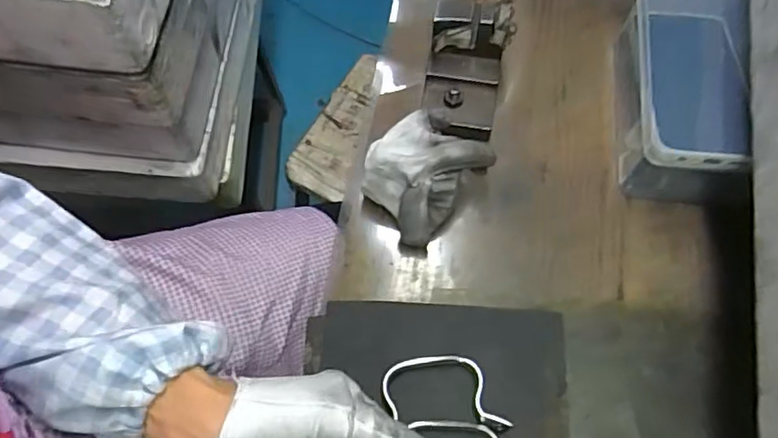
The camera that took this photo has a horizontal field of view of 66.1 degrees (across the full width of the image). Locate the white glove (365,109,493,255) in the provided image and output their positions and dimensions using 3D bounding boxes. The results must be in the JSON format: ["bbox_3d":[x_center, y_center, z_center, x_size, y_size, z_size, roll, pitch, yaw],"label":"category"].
[{"bbox_3d":[0.021,-0.032,0.469,0.080,0.067,0.089,38,71,13],"label":"white glove"}]

